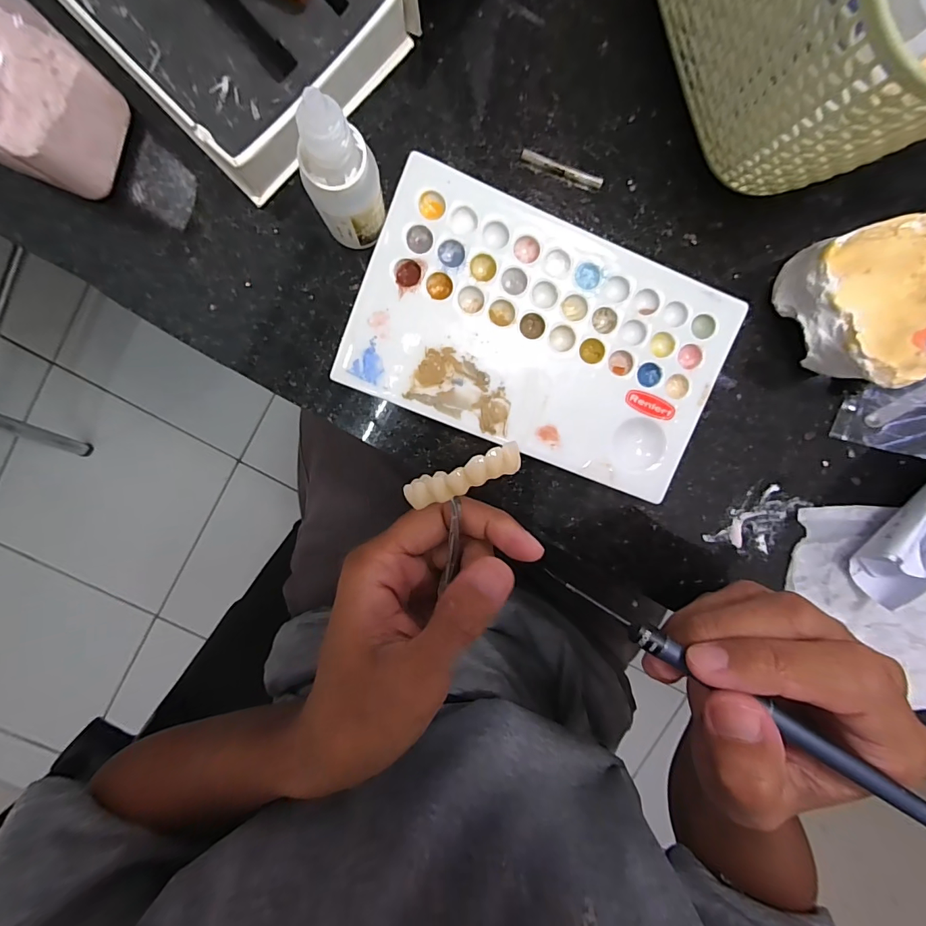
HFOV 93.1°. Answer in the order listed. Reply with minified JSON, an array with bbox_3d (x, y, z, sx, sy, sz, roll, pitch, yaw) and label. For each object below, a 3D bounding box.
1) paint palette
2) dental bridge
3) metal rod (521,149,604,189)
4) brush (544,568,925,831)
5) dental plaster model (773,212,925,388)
[{"bbox_3d":[0.034,-0.054,0.188,0.153,0.012,0.098,20,97,-7],"label":"paint palette"},{"bbox_3d":[0.000,0.005,0.157,0.043,0.007,0.011,-22,100,7],"label":"dental bridge"},{"bbox_3d":[0.042,-0.122,0.183,0.036,0.004,0.004,17,97,-7],"label":"metal rod"},{"bbox_3d":[0.100,0.082,0.142,0.162,0.004,0.008,31,96,12],"label":"brush"},{"bbox_3d":[0.170,-0.065,0.181,0.055,0.042,0.060,-19,100,-1],"label":"dental plaster model"}]

